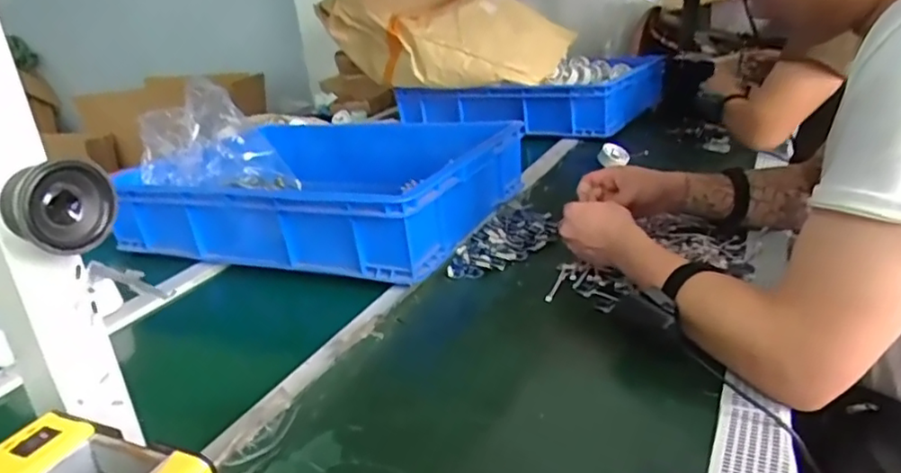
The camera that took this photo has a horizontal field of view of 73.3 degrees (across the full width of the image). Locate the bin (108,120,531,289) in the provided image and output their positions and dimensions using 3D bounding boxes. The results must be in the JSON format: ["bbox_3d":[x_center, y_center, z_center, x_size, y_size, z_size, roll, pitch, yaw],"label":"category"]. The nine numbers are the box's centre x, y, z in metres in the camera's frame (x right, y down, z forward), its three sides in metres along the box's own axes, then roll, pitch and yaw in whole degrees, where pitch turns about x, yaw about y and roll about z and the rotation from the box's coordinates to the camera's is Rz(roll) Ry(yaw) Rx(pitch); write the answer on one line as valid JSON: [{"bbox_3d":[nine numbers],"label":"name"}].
[{"bbox_3d":[-0.213,-0.091,1.024,0.590,0.113,0.451,7,25,29],"label":"bin"}]

